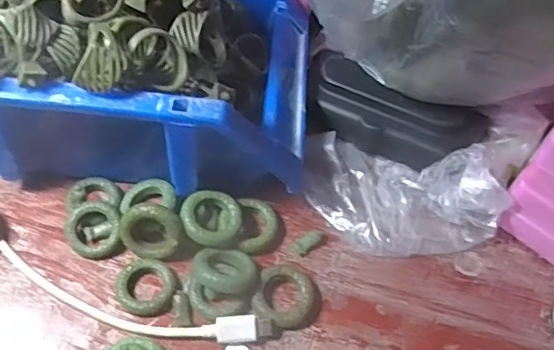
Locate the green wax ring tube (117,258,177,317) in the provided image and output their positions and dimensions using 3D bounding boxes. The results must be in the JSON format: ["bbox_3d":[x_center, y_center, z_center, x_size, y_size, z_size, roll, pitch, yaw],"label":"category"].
[{"bbox_3d":[-0.062,0.053,0.270,0.028,0.007,0.026,2,57,-4],"label":"green wax ring tube"}]

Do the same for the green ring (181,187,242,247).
[{"bbox_3d":[-0.033,0.021,0.281,0.029,0.004,0.029,7,69,-18],"label":"green ring"}]

